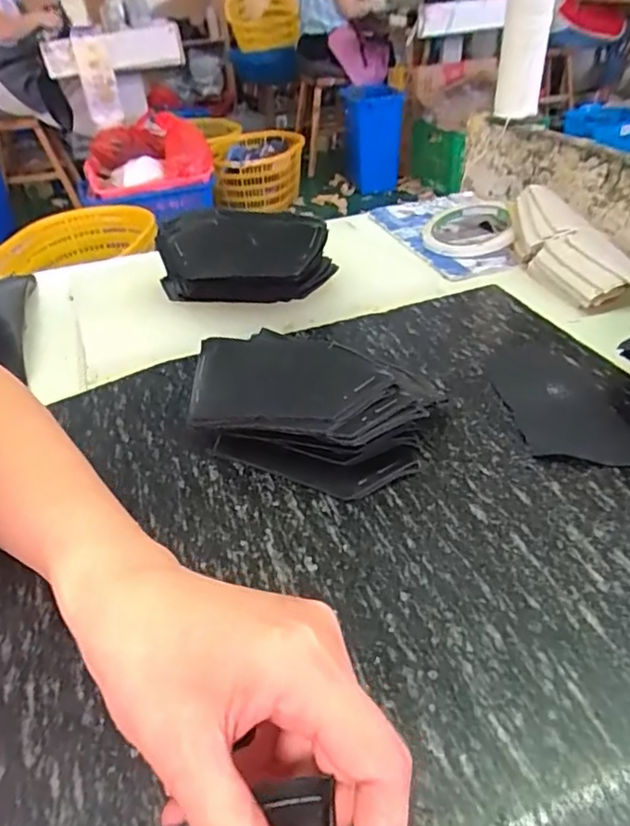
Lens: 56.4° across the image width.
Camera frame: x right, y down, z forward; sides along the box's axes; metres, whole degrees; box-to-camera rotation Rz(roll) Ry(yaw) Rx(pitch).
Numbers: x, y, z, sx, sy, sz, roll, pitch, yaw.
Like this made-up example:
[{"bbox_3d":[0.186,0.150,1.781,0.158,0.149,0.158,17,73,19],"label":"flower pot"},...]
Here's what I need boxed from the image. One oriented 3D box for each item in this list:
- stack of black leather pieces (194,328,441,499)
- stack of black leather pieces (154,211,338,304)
[{"bbox_3d":[-0.010,-0.005,0.355,0.152,0.045,0.084,14,41,24],"label":"stack of black leather pieces"},{"bbox_3d":[-0.070,-0.131,0.509,0.159,0.074,0.084,8,39,17],"label":"stack of black leather pieces"}]

